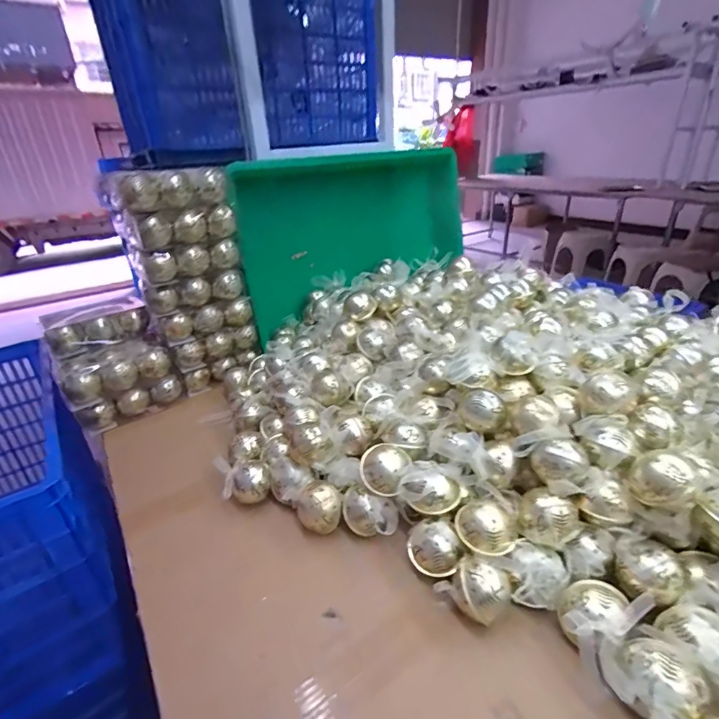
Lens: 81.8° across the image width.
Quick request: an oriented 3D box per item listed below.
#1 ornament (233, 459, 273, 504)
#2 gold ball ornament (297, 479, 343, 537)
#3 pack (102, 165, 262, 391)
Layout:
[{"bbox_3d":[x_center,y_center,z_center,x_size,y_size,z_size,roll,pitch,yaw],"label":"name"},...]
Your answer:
[{"bbox_3d":[-0.141,0.162,0.548,0.051,0.051,0.049,-11,28,-14],"label":"ornament"},{"bbox_3d":[-0.048,0.183,0.503,0.048,0.056,0.046,-3,27,1],"label":"gold ball ornament"},{"bbox_3d":[-0.302,-0.133,0.755,0.192,0.372,0.070,-18,31,-27],"label":"pack"}]

